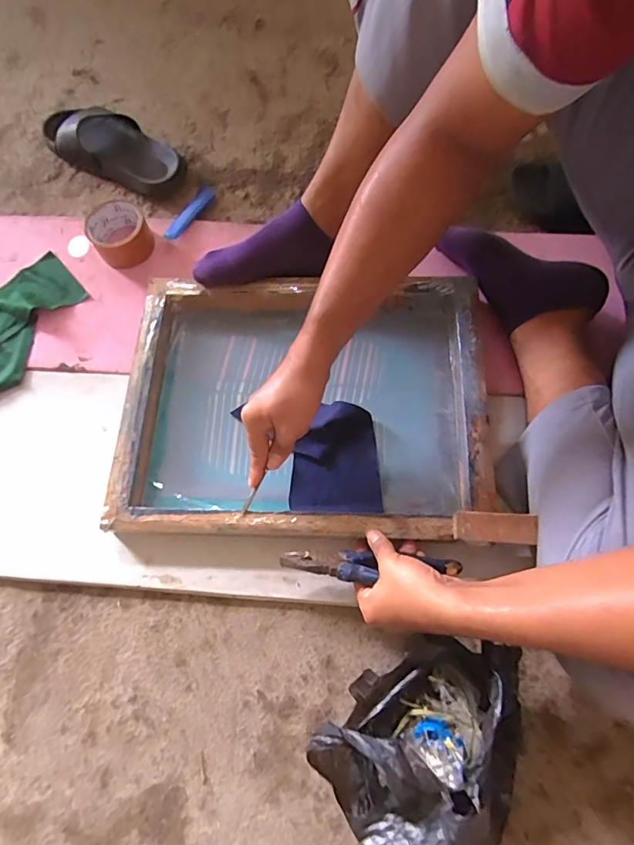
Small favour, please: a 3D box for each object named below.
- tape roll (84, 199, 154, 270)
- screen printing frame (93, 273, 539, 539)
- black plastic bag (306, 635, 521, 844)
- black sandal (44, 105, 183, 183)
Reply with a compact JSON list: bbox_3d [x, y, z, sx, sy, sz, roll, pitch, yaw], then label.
[{"bbox_3d":[-0.300,-0.287,0.697,0.083,0.054,0.085,0,70,1],"label":"tape roll"},{"bbox_3d":[-0.011,-0.020,0.581,0.457,0.056,0.335,1,70,2],"label":"screen printing frame"},{"bbox_3d":[0.102,0.294,0.439,0.193,0.145,0.178,17,71,7],"label":"black plastic bag"},{"bbox_3d":[-0.344,-0.479,0.777,0.264,0.052,0.118,23,72,9],"label":"black sandal"}]

